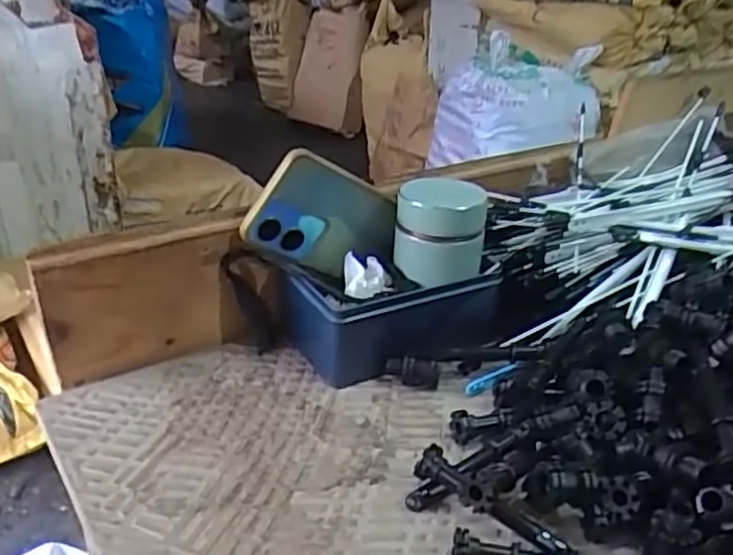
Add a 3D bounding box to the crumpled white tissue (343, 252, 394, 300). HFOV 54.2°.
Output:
[{"bbox_3d":[0.001,0.000,0.507,0.034,0.020,0.036,2,27,-1],"label":"crumpled white tissue"}]

